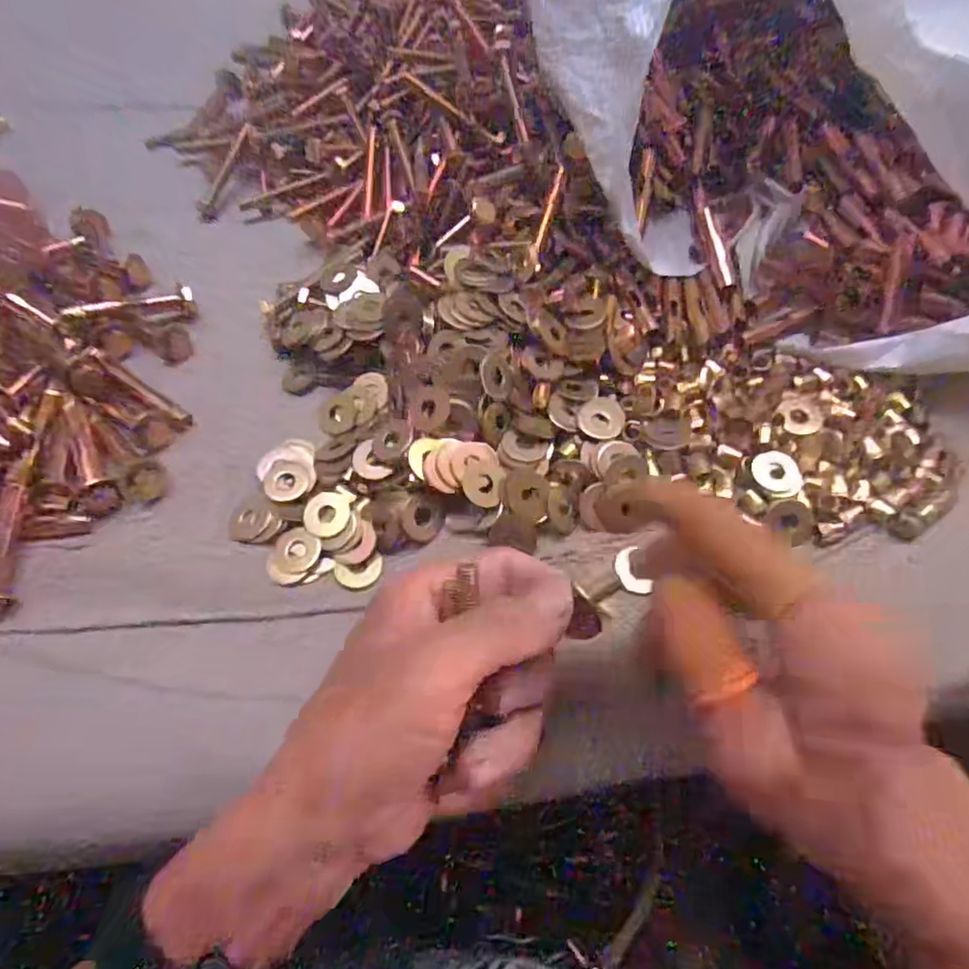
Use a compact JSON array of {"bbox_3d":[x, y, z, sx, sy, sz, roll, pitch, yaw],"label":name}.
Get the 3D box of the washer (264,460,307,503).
[{"bbox_3d":[-0.093,-0.002,0.290,0.020,0.004,0.022,-1,62,2],"label":"washer"}]

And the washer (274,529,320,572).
[{"bbox_3d":[-0.085,0.029,0.276,0.021,0.004,0.020,-1,62,2],"label":"washer"}]

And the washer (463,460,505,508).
[{"bbox_3d":[0.000,0.000,0.271,0.019,0.004,0.022,14,65,-21],"label":"washer"}]

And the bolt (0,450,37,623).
[{"bbox_3d":[-0.211,0.021,0.273,0.017,0.020,0.077,-4,62,1],"label":"bolt"}]

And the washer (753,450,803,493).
[{"bbox_3d":[0.134,-0.006,0.281,0.022,0.004,0.018,5,62,5],"label":"washer"}]

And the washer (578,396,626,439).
[{"bbox_3d":[0.056,-0.033,0.290,0.021,0.004,0.024,16,64,11],"label":"washer"}]

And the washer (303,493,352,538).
[{"bbox_3d":[-0.072,0.013,0.279,0.020,0.004,0.021,-1,62,2],"label":"washer"}]

